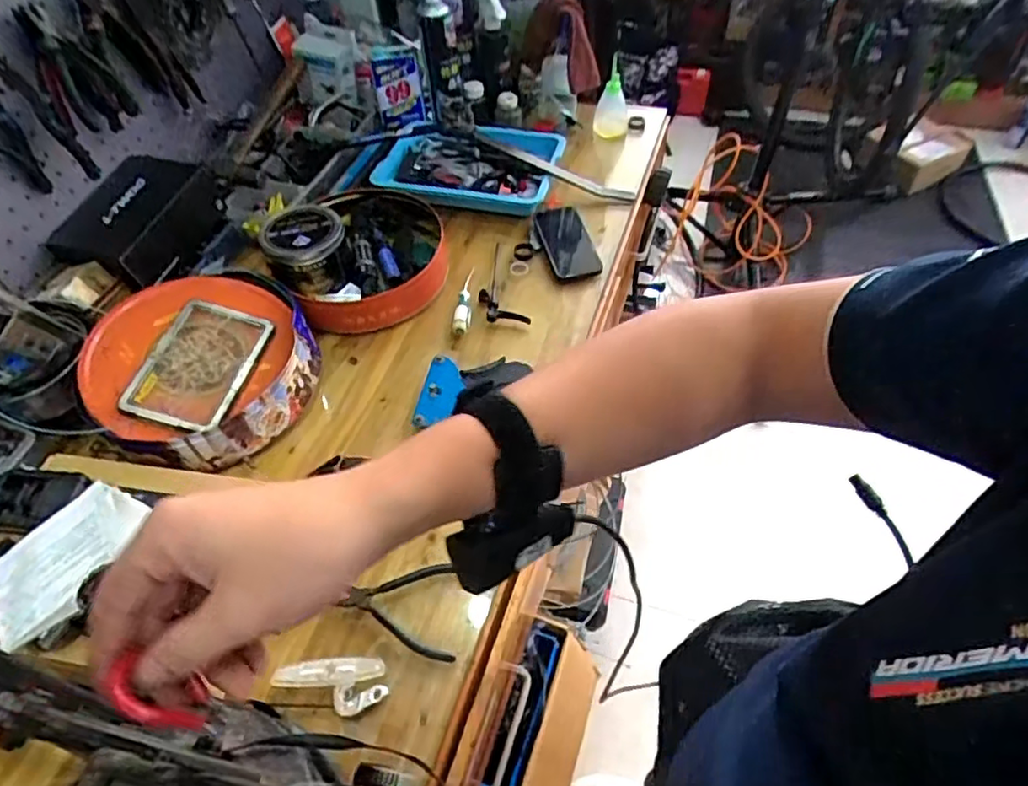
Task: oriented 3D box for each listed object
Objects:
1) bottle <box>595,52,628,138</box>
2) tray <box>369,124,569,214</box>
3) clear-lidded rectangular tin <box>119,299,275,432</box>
[{"bbox_3d":[0.197,-0.580,1.248,0.062,0.132,0.075,5,52,8],"label":"bottle"},{"bbox_3d":[-0.080,-0.408,1.130,0.330,0.075,0.203,1,51,4],"label":"tray"},{"bbox_3d":[-0.411,-0.039,0.814,0.129,0.026,0.180,14,60,-3],"label":"clear-lidded rectangular tin"}]

